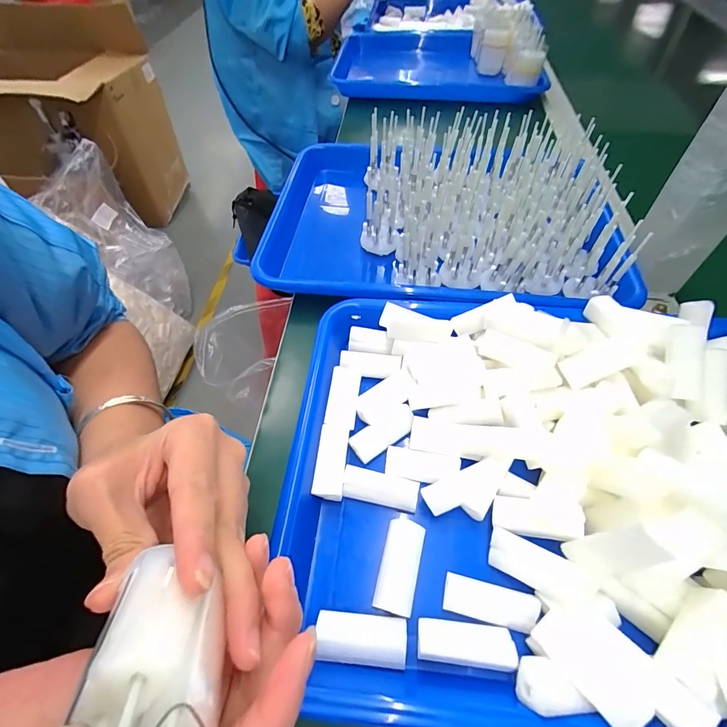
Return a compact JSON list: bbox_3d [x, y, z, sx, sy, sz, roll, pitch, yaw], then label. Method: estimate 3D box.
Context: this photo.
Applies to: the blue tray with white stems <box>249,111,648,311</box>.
[{"bbox_3d":[0.066,-0.144,0.382,0.337,0.088,0.254,5,54,5],"label":"blue tray with white stems"}]

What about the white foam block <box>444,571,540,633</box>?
[{"bbox_3d":[0.065,0.124,0.202,0.045,0.010,0.017,12,55,10],"label":"white foam block"}]

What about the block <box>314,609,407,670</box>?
[{"bbox_3d":[-0.001,0.137,0.195,0.044,0.010,0.021,4,54,4],"label":"block"}]

